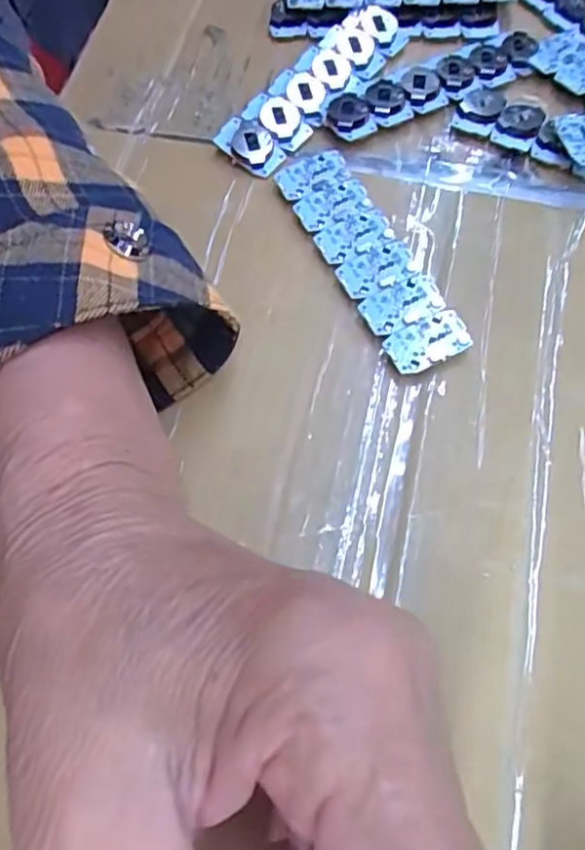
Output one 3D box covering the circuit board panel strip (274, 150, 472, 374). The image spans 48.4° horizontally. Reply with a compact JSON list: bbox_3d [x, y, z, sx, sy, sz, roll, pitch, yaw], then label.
[{"bbox_3d":[0.029,-0.066,0.253,0.029,0.009,0.105,-25,65,-10],"label":"circuit board panel strip"}]

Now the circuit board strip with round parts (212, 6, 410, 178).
[{"bbox_3d":[0.010,-0.151,0.289,0.028,0.007,0.106,40,76,4],"label":"circuit board strip with round parts"}]

